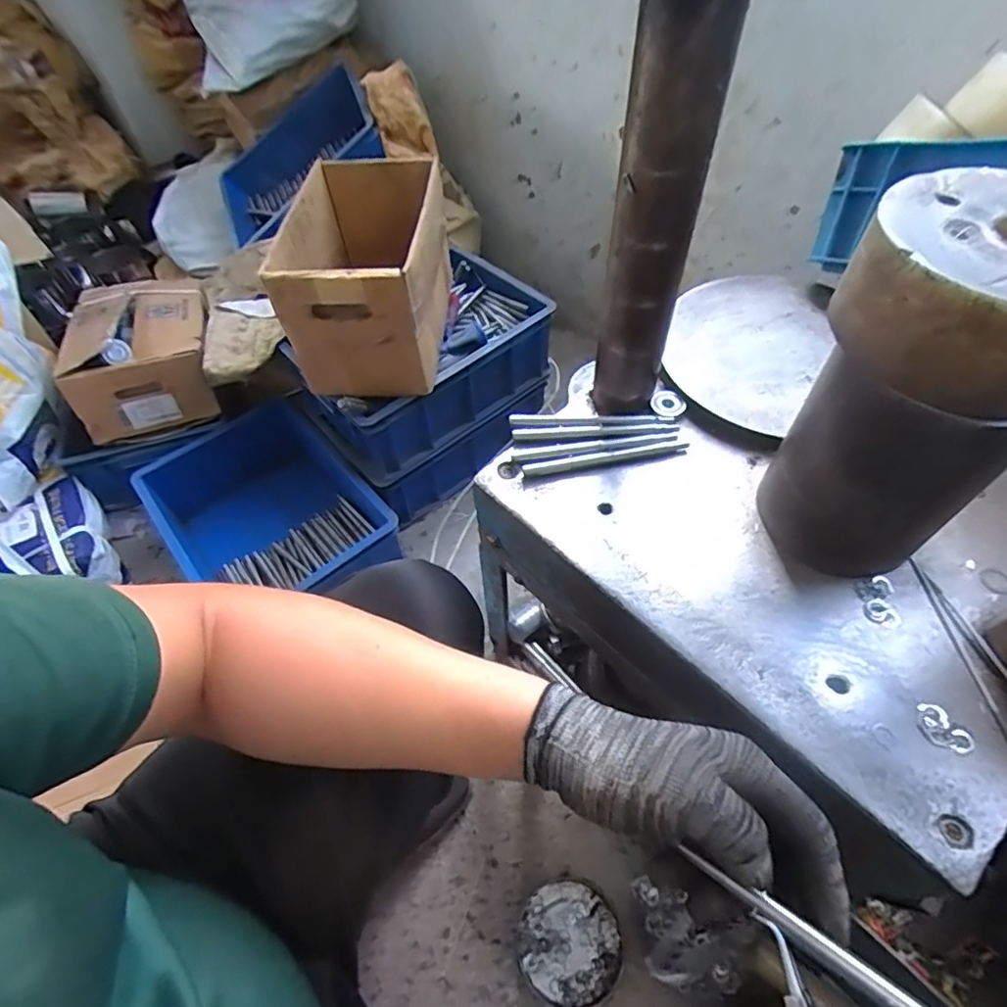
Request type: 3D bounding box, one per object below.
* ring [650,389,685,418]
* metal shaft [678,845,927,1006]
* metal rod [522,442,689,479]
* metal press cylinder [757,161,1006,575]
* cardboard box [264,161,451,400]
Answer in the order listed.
[{"bbox_3d":[0.170,-0.103,0.581,0.037,0.007,0.031,-37,61,-21],"label":"ring"},{"bbox_3d":[0.147,0.202,0.253,0.133,0.005,0.011,18,54,42],"label":"metal shaft"},{"bbox_3d":[0.099,-0.043,0.543,0.160,0.010,0.014,-9,54,-4],"label":"metal rod"},{"bbox_3d":[0.288,-0.071,0.409,0.141,0.255,0.141,24,59,18],"label":"metal press cylinder"},{"bbox_3d":[-0.208,-0.354,0.868,0.223,0.206,0.332,1,54,4],"label":"cardboard box"}]

